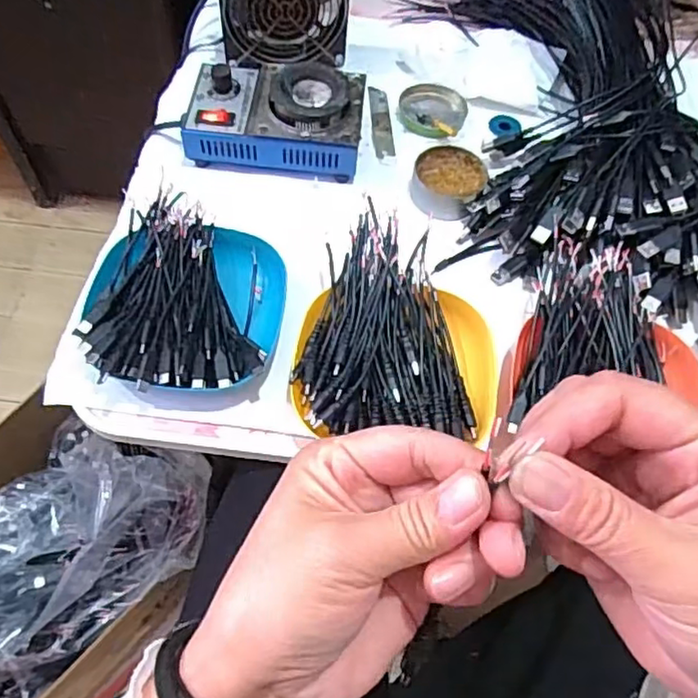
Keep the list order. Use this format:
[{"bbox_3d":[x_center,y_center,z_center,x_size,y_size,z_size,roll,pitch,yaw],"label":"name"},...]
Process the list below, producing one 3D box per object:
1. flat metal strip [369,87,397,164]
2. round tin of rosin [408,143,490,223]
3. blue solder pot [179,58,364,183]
[{"bbox_3d":[0.032,-0.215,0.604,0.018,0.004,0.102,-3,62,-5],"label":"flat metal strip"},{"bbox_3d":[0.087,-0.146,0.558,0.062,0.028,0.060,1,61,-3],"label":"round tin of rosin"},{"bbox_3d":[-0.063,-0.207,0.556,0.148,0.055,0.095,7,61,0],"label":"blue solder pot"}]

